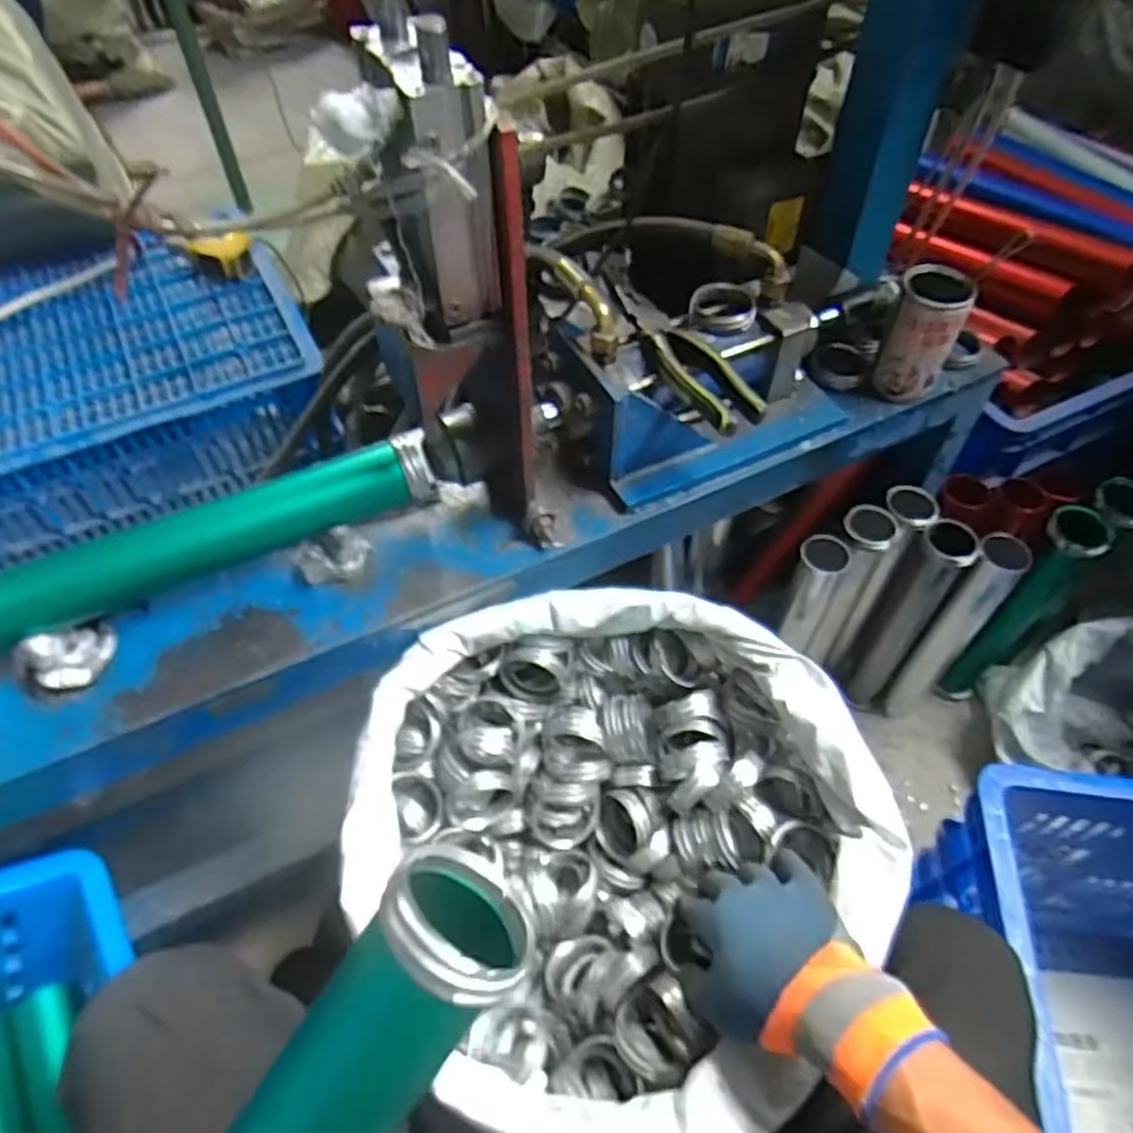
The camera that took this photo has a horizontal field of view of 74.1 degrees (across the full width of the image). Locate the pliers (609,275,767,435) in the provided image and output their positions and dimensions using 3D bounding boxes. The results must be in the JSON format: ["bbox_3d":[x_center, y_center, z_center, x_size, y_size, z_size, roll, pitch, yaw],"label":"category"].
[{"bbox_3d":[0.092,-0.183,0.649,0.047,0.025,0.203,-26,58,-18],"label":"pliers"}]

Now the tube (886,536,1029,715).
[{"bbox_3d":[0.486,0.086,0.957,0.059,0.330,0.060,-35,61,-22],"label":"tube"}]

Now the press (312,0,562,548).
[{"bbox_3d":[-0.066,-0.158,0.530,0.104,0.351,0.102,0,54,0],"label":"press"}]

